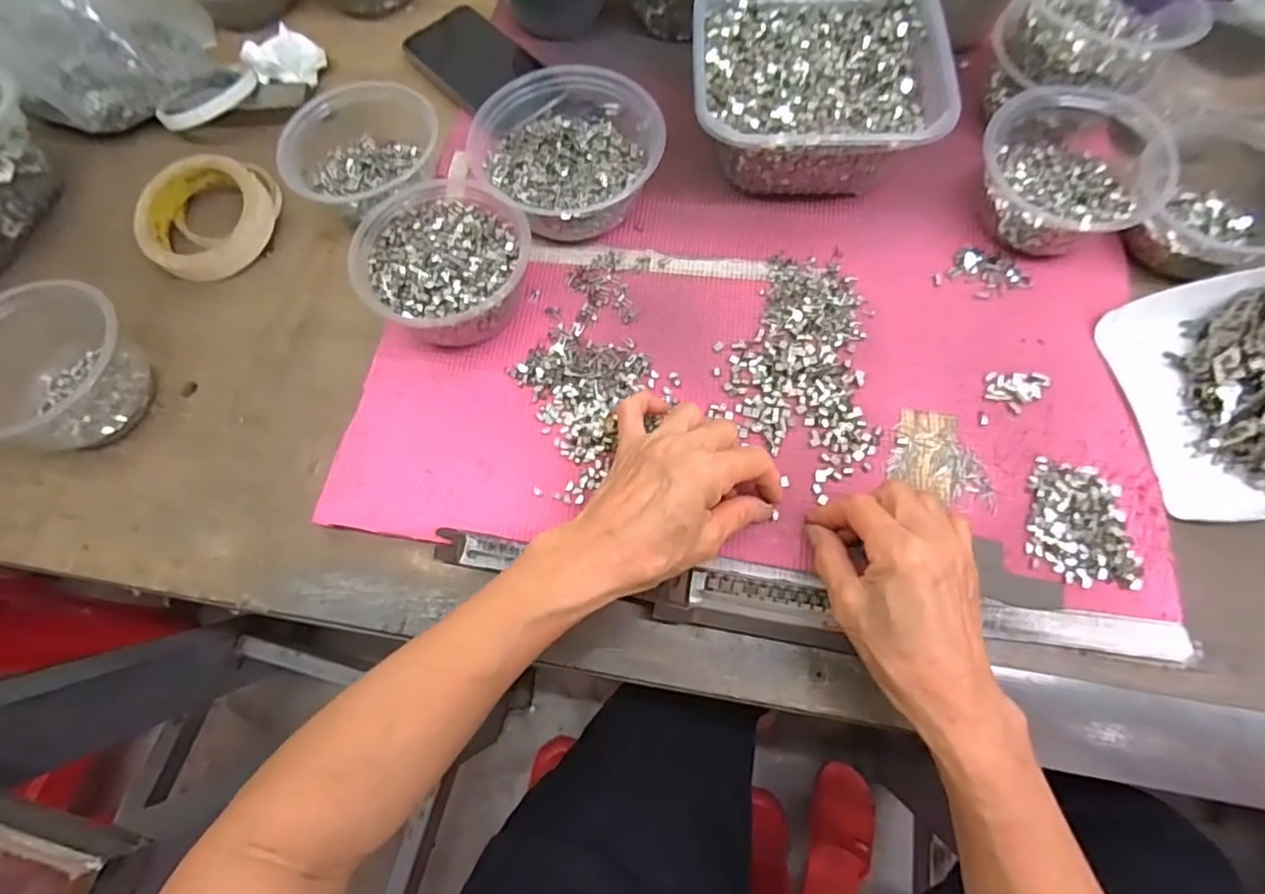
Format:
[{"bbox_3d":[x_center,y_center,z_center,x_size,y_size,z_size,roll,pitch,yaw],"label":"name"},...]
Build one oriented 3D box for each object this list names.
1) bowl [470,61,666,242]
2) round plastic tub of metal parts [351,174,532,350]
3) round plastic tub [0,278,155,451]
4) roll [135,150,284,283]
[{"bbox_3d":[-0.048,-0.224,0.460,0.131,0.055,0.137,-1,68,2],"label":"bowl"},{"bbox_3d":[-0.132,-0.127,0.429,0.131,0.057,0.116,42,76,17],"label":"round plastic tub of metal parts"},{"bbox_3d":[-0.392,-0.049,0.413,0.100,0.064,0.121,36,74,15],"label":"round plastic tub"},{"bbox_3d":[-0.338,-0.182,0.486,0.100,0.039,0.100,-1,68,2],"label":"roll"}]

